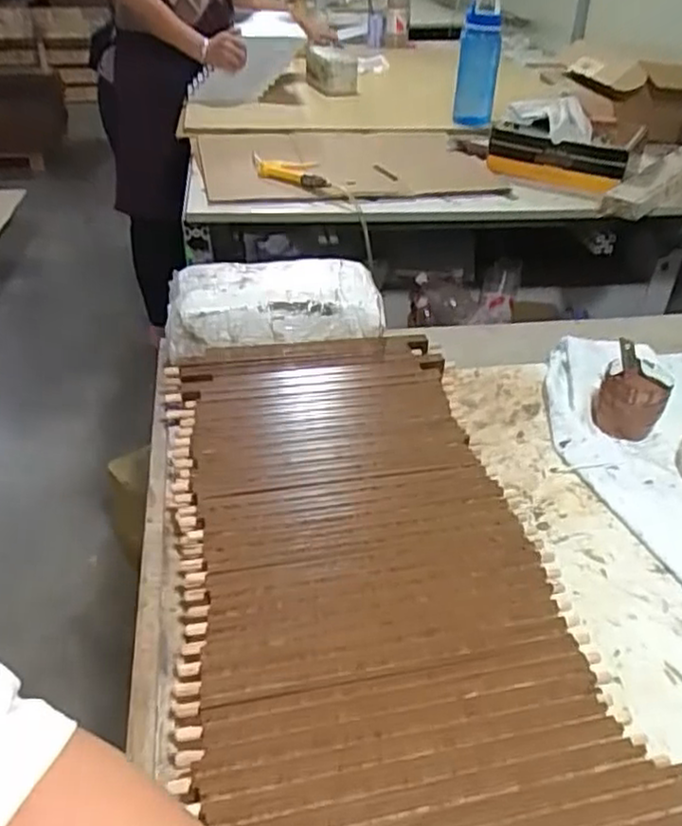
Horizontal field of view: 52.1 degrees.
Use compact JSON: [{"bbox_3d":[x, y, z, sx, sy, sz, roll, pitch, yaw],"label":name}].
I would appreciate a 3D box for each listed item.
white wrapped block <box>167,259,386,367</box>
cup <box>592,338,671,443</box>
[{"bbox_3d":[-0.079,-0.130,0.814,0.240,0.055,0.118,-6,37,-11],"label":"white wrapped block"},{"bbox_3d":[0.313,-0.018,0.751,0.068,0.075,0.075,18,39,20],"label":"cup"}]

